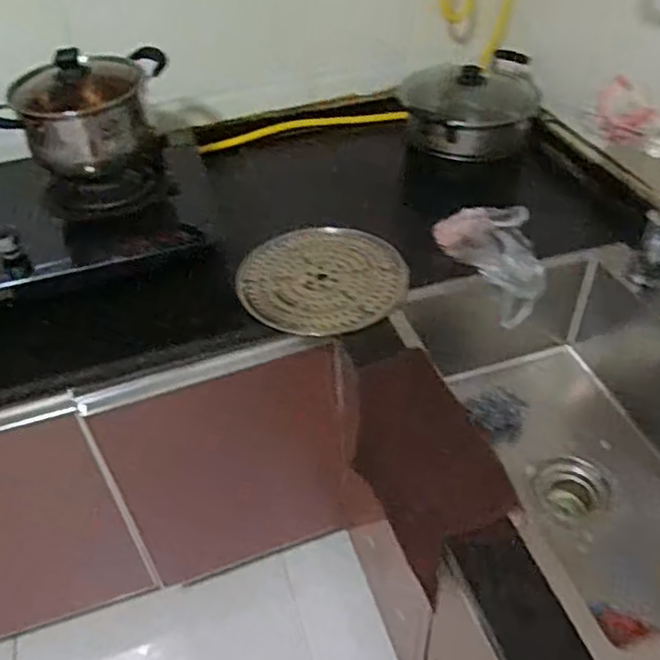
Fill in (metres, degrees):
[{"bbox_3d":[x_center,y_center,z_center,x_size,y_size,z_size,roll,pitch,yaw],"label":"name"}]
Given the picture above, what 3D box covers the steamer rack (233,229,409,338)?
[{"bbox_3d":[-0.009,-0.086,1.102,0.264,0.022,0.245,-2,42,2],"label":"steamer rack"}]

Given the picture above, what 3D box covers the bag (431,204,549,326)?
[{"bbox_3d":[0.258,-0.126,1.121,0.109,0.156,0.194,-18,44,-15],"label":"bag"}]

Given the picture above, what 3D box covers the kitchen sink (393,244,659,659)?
[{"bbox_3d":[0.374,0.175,0.948,0.433,0.233,0.576,-16,43,-13],"label":"kitchen sink"}]

